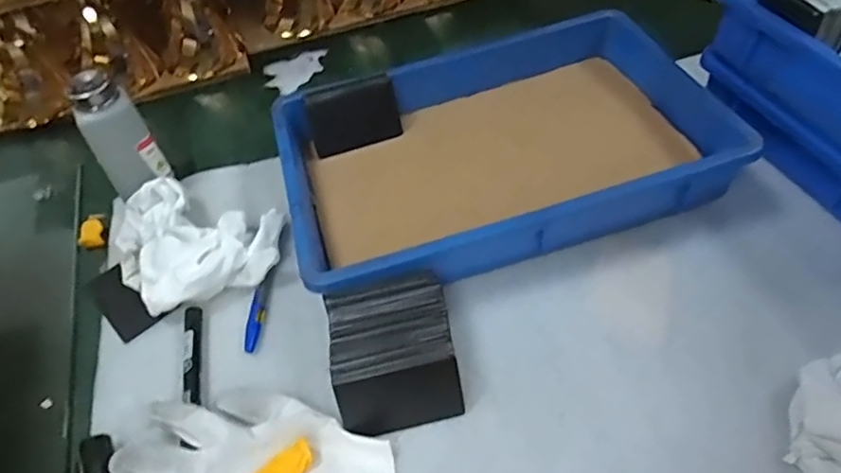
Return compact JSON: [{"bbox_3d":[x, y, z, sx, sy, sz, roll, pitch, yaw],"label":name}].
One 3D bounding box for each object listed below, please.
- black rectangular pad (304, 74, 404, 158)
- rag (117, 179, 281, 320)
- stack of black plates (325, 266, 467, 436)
[{"bbox_3d":[-0.067,-0.121,0.581,0.090,0.061,0.014,-20,22,-12],"label":"black rectangular pad"},{"bbox_3d":[-0.205,0.010,0.510,0.172,0.037,0.120,15,58,12],"label":"rag"},{"bbox_3d":[-0.020,0.085,0.423,0.087,0.047,0.096,-12,52,-4],"label":"stack of black plates"}]

